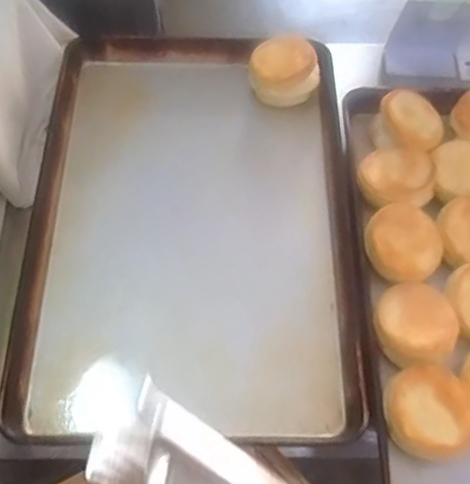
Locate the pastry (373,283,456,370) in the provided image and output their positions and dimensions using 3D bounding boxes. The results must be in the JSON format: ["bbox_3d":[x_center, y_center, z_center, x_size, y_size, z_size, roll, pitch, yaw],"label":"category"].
[{"bbox_3d":[0.212,0.095,0.724,0.097,0.038,0.107,-14,63,-7],"label":"pastry"}]

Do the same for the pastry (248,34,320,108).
[{"bbox_3d":[0.071,-0.249,0.898,0.104,0.044,0.104,6,62,3],"label":"pastry"}]

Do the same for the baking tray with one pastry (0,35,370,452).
[{"bbox_3d":[-0.061,-0.050,0.810,0.416,0.056,0.603,0,65,-1],"label":"baking tray with one pastry"}]

